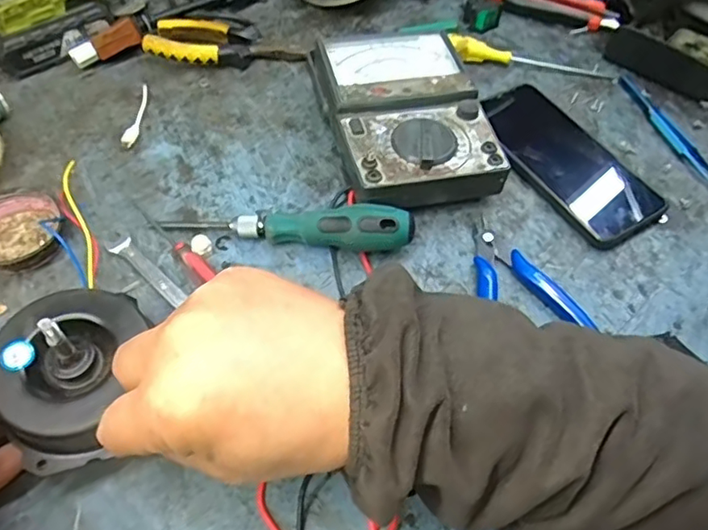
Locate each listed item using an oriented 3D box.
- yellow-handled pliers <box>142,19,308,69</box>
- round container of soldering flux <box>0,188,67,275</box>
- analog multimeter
[{"bbox_3d":[-0.113,-0.194,0.513,0.133,0.022,0.046,1,56,-3],"label":"yellow-handled pliers"},{"bbox_3d":[-0.228,-0.021,0.388,0.057,0.019,0.057,2,56,-3],"label":"round container of soldering flux"},{"bbox_3d":[0.036,-0.115,0.451,0.115,0.048,0.168,-7,57,-9],"label":"analog multimeter"}]

